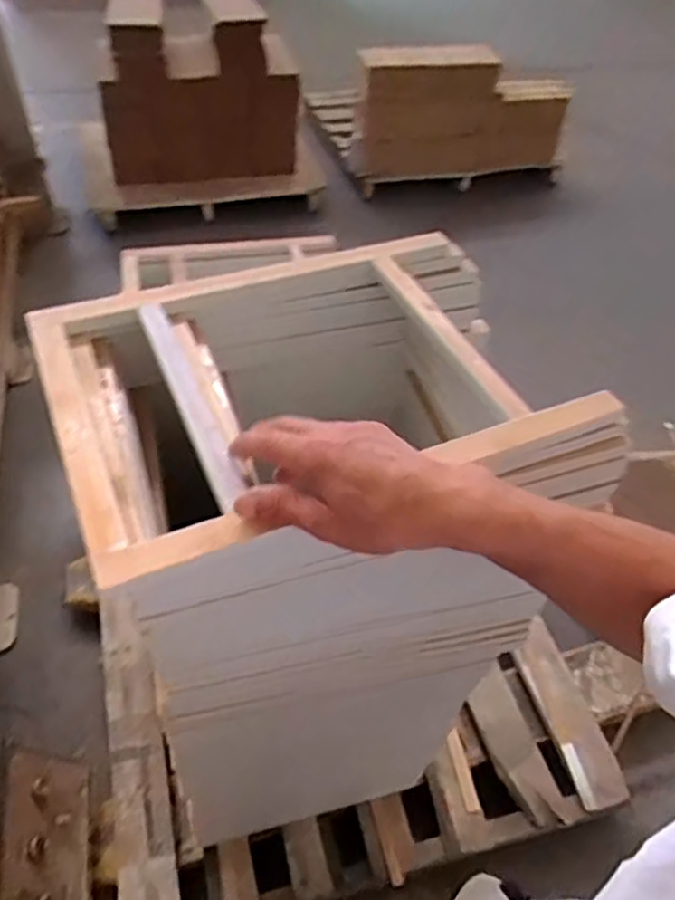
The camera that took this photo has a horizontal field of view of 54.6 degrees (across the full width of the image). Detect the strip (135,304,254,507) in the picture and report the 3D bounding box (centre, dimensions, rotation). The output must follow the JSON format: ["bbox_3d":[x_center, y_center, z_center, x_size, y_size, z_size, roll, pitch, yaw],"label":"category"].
[{"bbox_3d":[-0.112,-0.044,0.496,0.026,0.013,0.225,-17,52,-19],"label":"strip"}]

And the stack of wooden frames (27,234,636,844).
[{"bbox_3d":[-0.020,0.036,0.663,0.423,0.367,0.313,-14,51,-17],"label":"stack of wooden frames"}]

